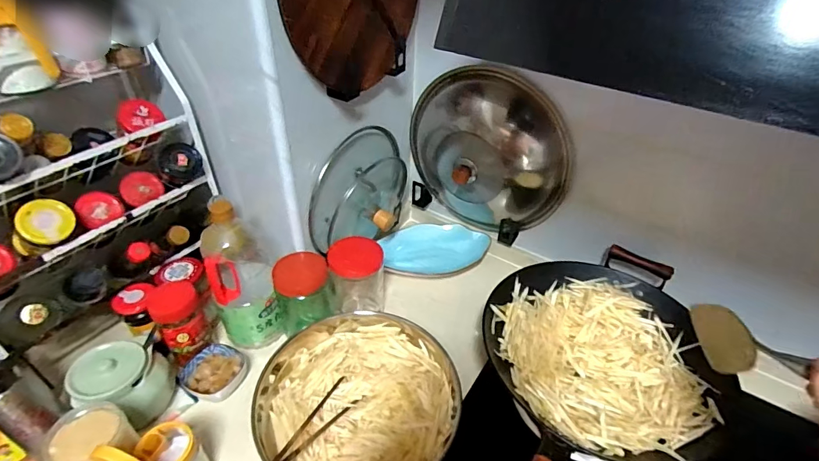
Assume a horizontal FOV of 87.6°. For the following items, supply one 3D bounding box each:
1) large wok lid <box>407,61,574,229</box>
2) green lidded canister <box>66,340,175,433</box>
[{"bbox_3d":[0.146,-0.145,0.883,0.346,0.359,0.122,-4,25,36],"label":"large wok lid"},{"bbox_3d":[-0.442,0.238,0.661,0.089,0.114,0.119,24,44,25],"label":"green lidded canister"}]

